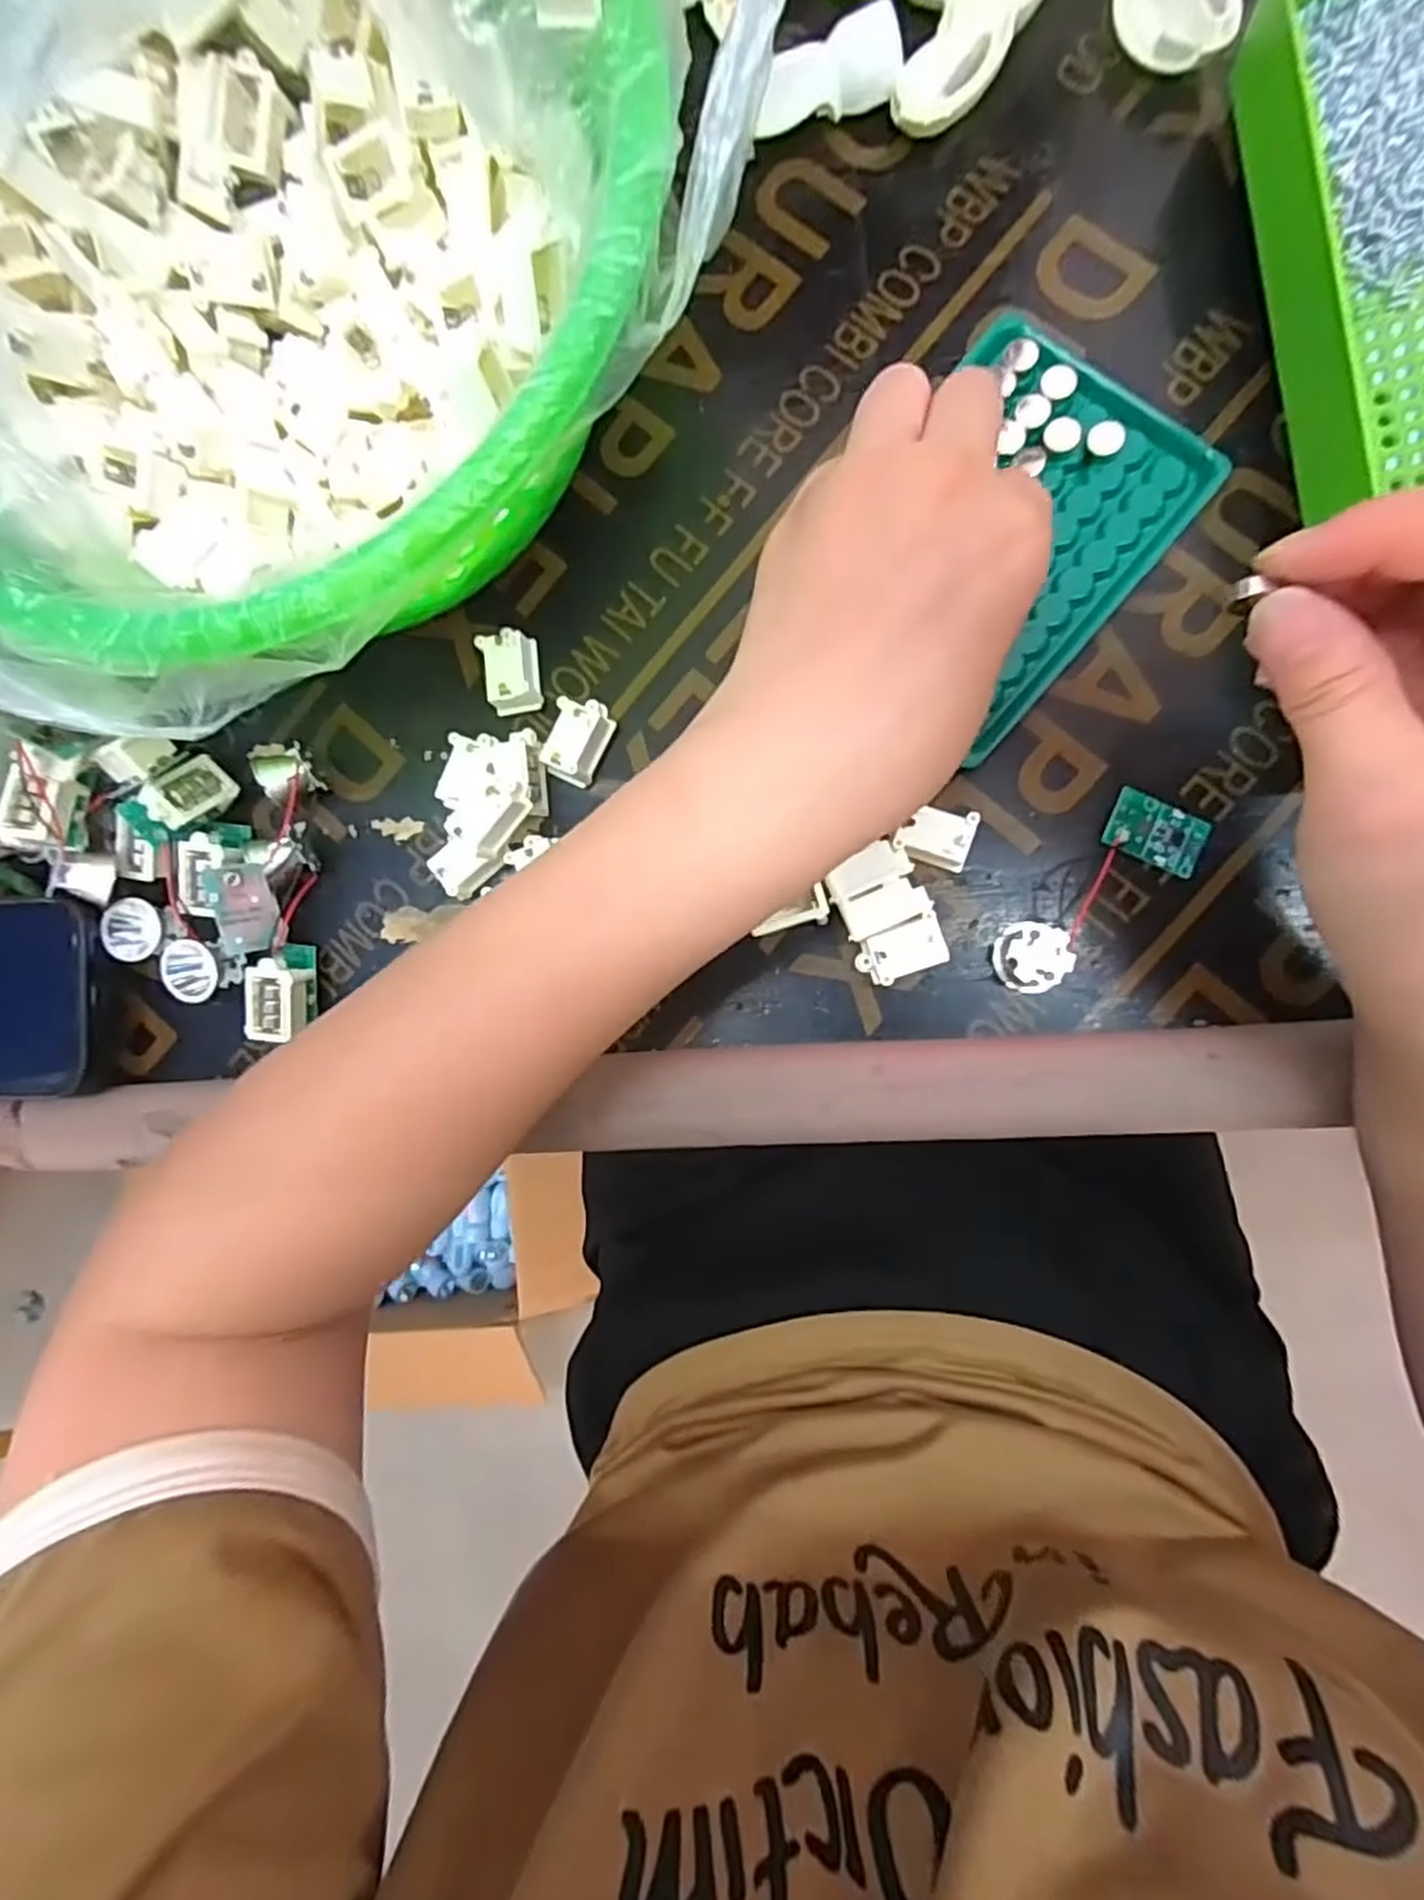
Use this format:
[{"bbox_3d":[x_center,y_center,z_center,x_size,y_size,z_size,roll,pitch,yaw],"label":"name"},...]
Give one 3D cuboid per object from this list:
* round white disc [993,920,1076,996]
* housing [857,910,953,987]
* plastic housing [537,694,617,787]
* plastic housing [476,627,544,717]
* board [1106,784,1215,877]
[{"bbox_3d":[0.105,0.002,0.253,0.023,0.017,0.023,0,88,8],"label":"round white disc"},{"bbox_3d":[0.064,0.000,0.261,0.030,0.014,0.017,-22,85,6],"label":"housing"},{"bbox_3d":[-0.048,-0.074,0.277,0.018,0.015,0.029,18,90,8],"label":"plastic housing"},{"bbox_3d":[-0.073,-0.101,0.281,0.018,0.014,0.028,-8,87,7],"label":"plastic housing"},{"bbox_3d":[0.146,-0.039,0.254,0.032,0.008,0.020,23,91,8],"label":"board"}]

